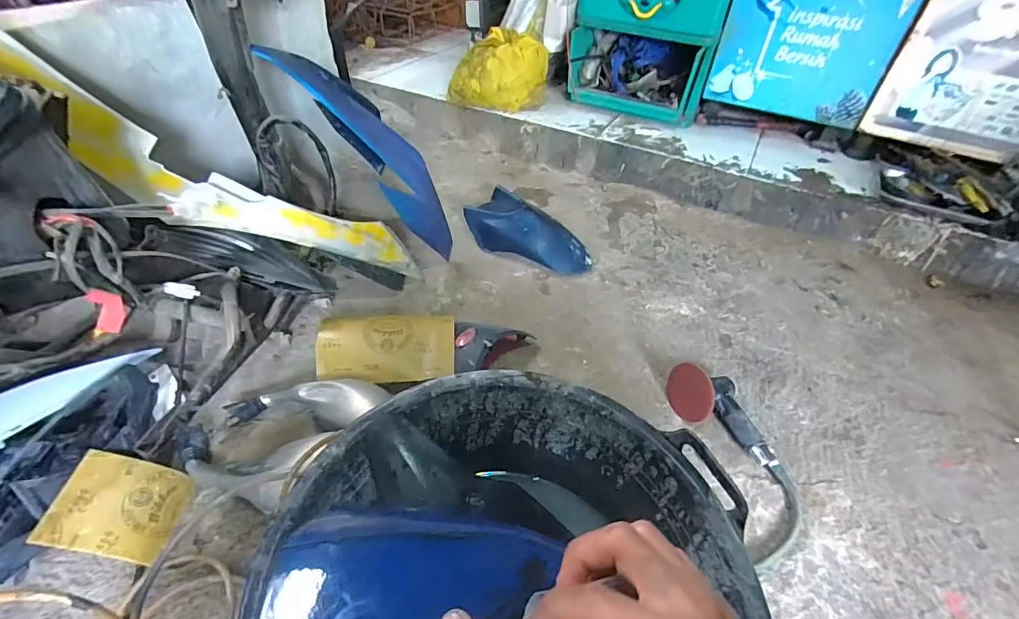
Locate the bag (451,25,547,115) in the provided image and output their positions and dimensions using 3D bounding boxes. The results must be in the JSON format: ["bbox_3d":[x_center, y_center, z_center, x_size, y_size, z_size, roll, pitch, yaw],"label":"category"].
[{"bbox_3d":[-0.036,-0.703,1.414,0.287,0.185,0.164,11,42,7],"label":"bag"}]

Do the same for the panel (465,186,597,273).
[{"bbox_3d":[0.040,-0.177,1.105,0.306,0.084,0.148,33,49,28],"label":"panel"}]

